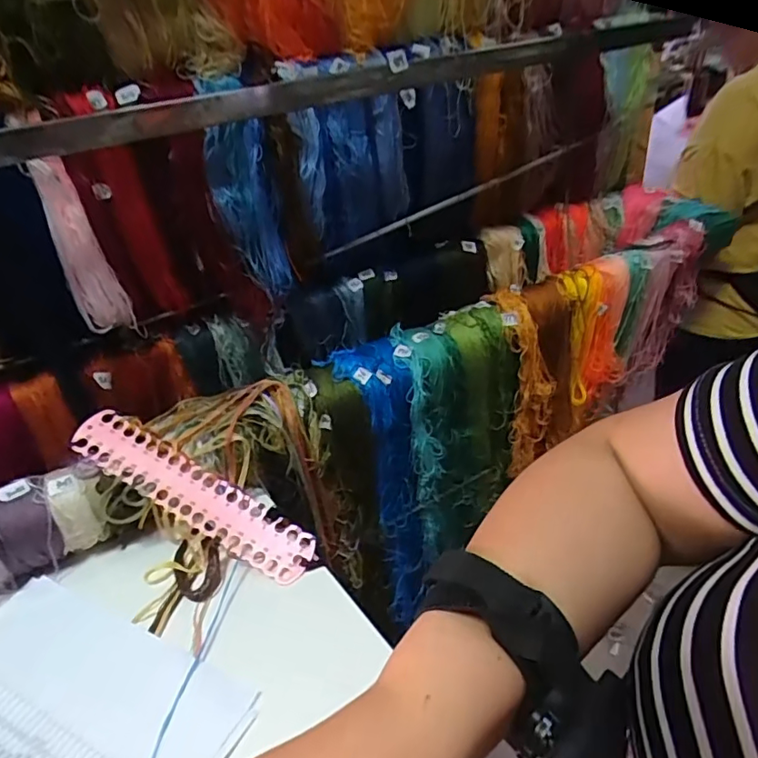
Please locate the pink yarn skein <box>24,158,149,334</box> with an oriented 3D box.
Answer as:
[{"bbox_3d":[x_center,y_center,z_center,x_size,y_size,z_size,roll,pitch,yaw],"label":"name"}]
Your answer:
[{"bbox_3d":[-0.348,-0.148,0.629,0.055,0.202,0.027,-24,37,-23],"label":"pink yarn skein"}]

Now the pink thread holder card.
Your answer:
[{"bbox_3d":[-0.203,0.123,0.579,0.290,0.008,0.057,29,62,9],"label":"pink thread holder card"}]

